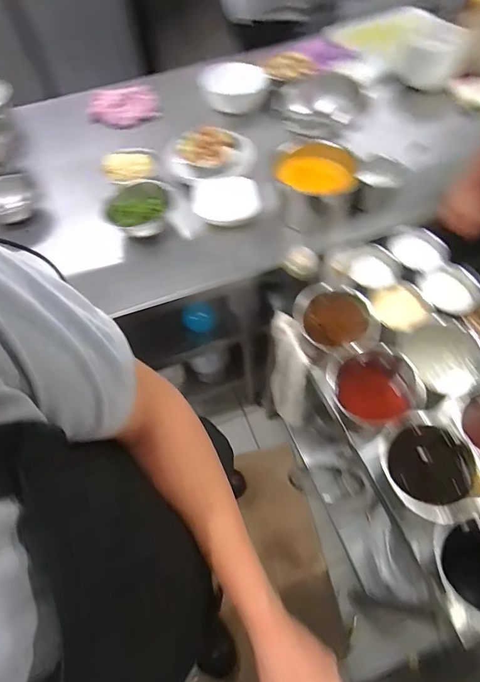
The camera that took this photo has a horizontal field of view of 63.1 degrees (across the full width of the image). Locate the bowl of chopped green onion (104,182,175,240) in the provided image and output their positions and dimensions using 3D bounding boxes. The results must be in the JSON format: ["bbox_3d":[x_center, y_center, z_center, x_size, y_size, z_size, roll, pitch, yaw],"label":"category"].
[{"bbox_3d":[-0.258,-0.330,0.995,0.167,0.052,0.167,-1,60,2],"label":"bowl of chopped green onion"}]

